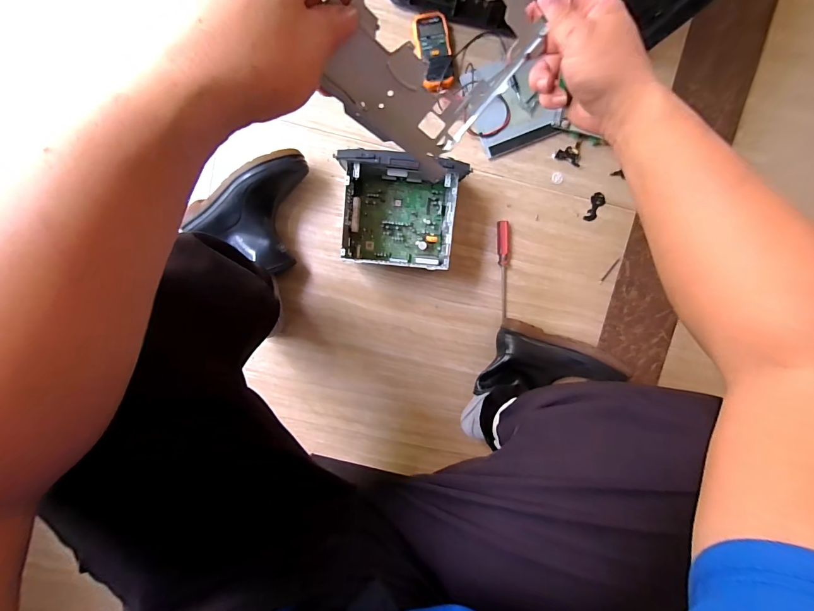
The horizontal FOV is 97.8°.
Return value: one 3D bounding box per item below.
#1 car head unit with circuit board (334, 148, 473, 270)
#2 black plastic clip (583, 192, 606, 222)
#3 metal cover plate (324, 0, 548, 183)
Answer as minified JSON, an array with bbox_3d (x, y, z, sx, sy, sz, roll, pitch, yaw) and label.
[{"bbox_3d":[-0.017,-0.156,0.617,0.187,0.112,0.170,5,98,-4],"label":"car head unit with circuit board"},{"bbox_3d":[0.366,-0.191,0.692,0.025,0.010,0.055,18,96,-6],"label":"black plastic clip"},{"bbox_3d":[0.017,-0.184,0.256,0.143,0.009,0.138,19,129,-39],"label":"metal cover plate"}]

